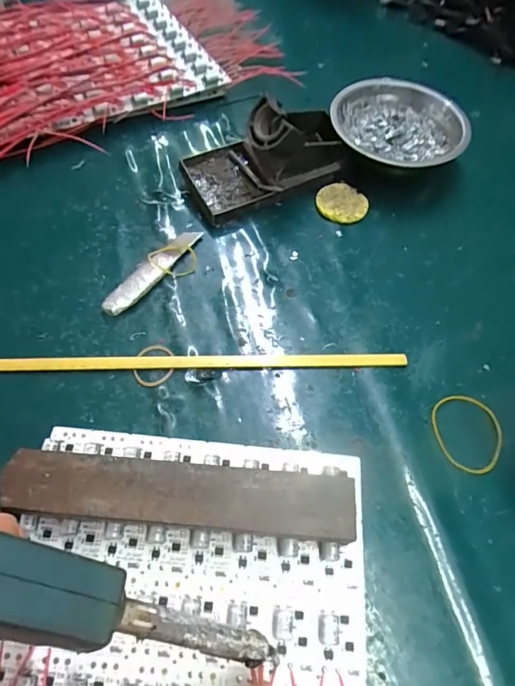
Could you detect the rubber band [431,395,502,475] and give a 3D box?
[{"bbox_3d":[0.147,0.062,0.307,0.047,0.004,0.055,-11,62,-10],"label":"rubber band"}]

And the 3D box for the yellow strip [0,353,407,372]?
[{"bbox_3d":[-0.047,0.015,0.322,0.312,0.004,0.011,-1,61,-4],"label":"yellow strip"}]

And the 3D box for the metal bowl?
[{"bbox_3d":[0.135,-0.203,0.434,0.131,0.040,0.124,-21,64,-15],"label":"metal bowl"}]

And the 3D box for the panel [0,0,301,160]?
[{"bbox_3d":[-0.251,-0.269,0.468,0.544,0.060,0.249,-32,67,-19],"label":"panel"}]

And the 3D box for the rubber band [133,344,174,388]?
[{"bbox_3d":[-0.075,0.016,0.319,0.027,0.004,0.033,6,60,0],"label":"rubber band"}]

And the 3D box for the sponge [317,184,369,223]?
[{"bbox_3d":[0.077,-0.128,0.407,0.044,0.005,0.043,39,65,17],"label":"sponge"}]

